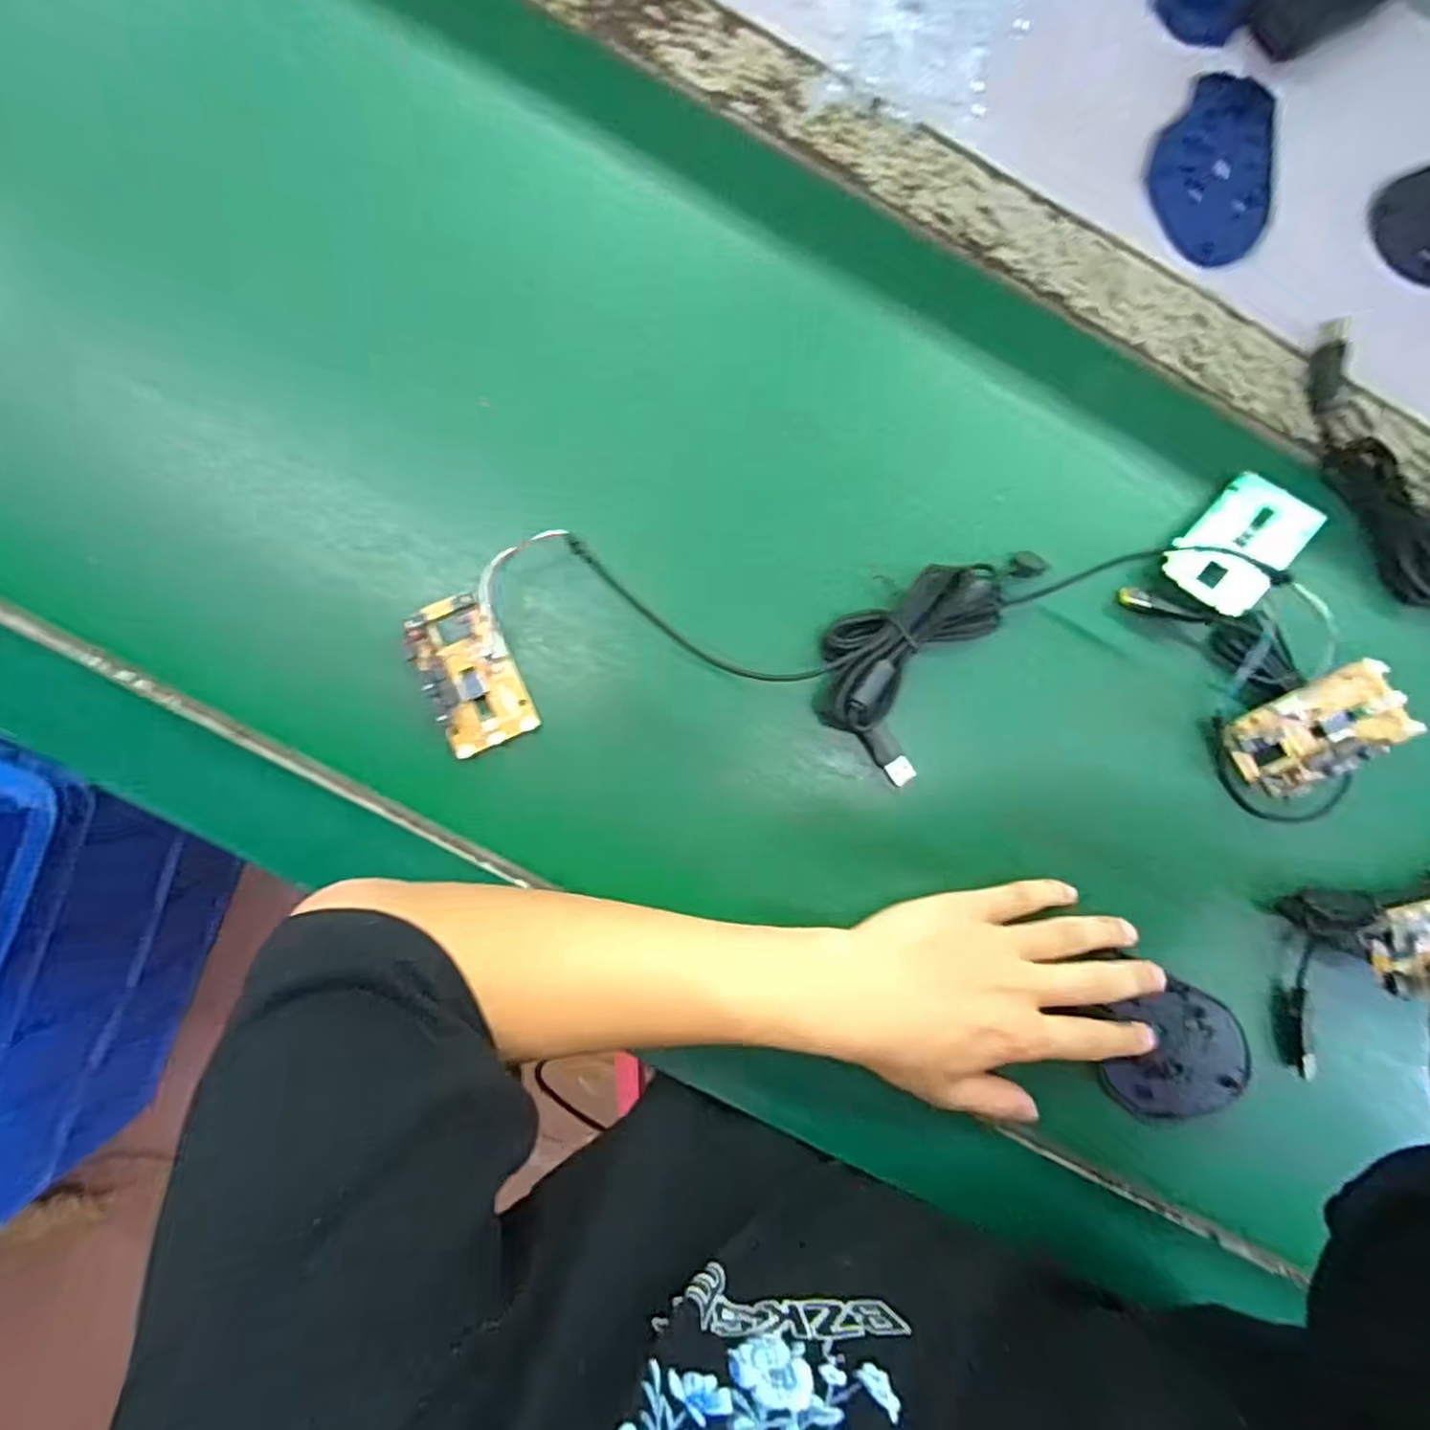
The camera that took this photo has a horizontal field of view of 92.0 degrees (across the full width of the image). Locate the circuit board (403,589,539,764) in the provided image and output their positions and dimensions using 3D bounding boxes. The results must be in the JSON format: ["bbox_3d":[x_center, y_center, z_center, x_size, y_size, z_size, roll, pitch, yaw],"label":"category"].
[{"bbox_3d":[-0.126,-0.021,0.353,0.045,0.019,0.077,-24,94,-2],"label":"circuit board"}]

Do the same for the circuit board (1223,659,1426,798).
[{"bbox_3d":[0.312,0.009,0.357,0.077,0.010,0.047,-29,79,11],"label":"circuit board"}]

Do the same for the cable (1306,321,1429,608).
[{"bbox_3d":[0.389,-0.091,0.375,0.044,0.021,0.256,-31,95,-1],"label":"cable"}]

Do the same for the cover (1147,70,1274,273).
[{"bbox_3d":[0.281,-0.304,0.389,0.074,0.011,0.110,14,92,-4],"label":"cover"}]

